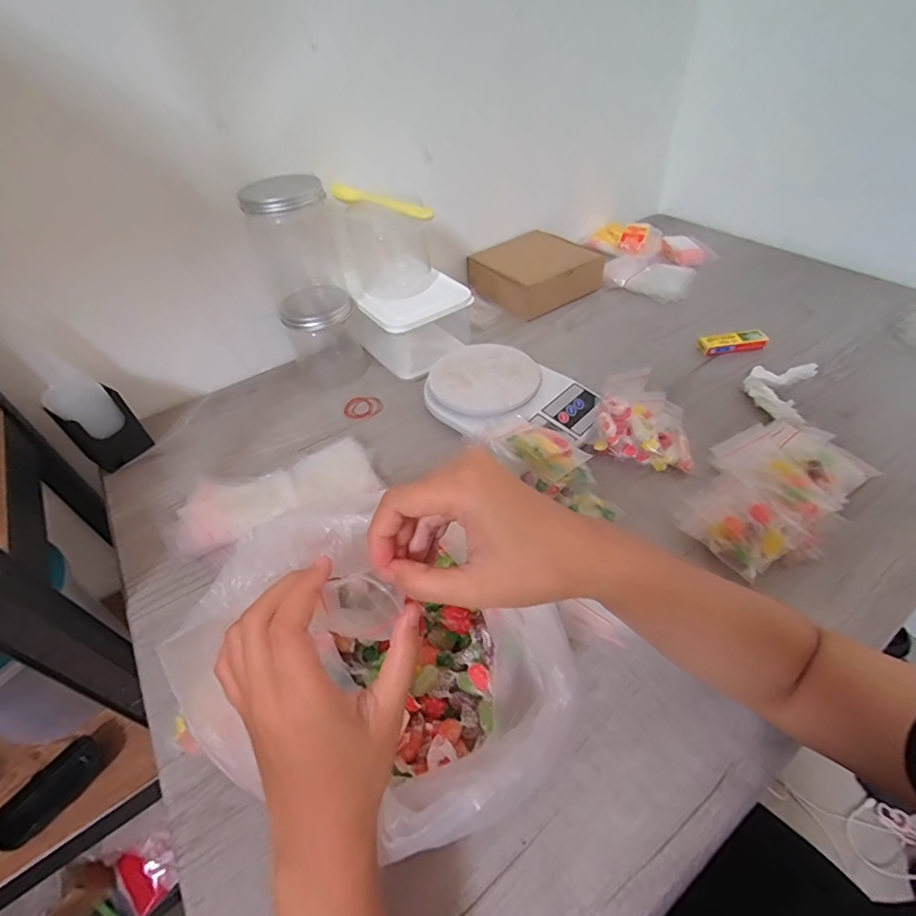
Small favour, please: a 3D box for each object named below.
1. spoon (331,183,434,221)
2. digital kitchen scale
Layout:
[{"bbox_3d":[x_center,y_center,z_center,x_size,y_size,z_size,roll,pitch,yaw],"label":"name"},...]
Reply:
[{"bbox_3d":[-0.090,-0.299,0.545,0.146,0.019,0.021,27,54,28],"label":"spoon"},{"bbox_3d":[0.059,-0.074,0.551,0.195,0.029,0.145,31,56,30],"label":"digital kitchen scale"}]

